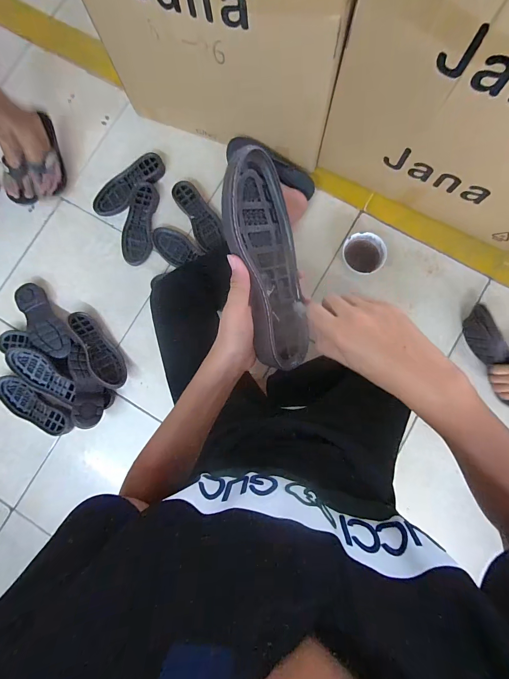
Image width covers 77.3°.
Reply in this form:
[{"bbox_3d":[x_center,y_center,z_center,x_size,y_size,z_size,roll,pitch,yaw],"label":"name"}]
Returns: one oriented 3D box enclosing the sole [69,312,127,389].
[{"bbox_3d":[-0.430,0.025,0.882,0.086,0.024,0.233,-21,79,-35],"label":"sole"}]

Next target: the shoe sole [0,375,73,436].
[{"bbox_3d":[-0.619,0.184,0.889,0.249,0.026,0.092,35,85,7],"label":"shoe sole"}]

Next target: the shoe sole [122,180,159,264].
[{"bbox_3d":[-0.340,-0.341,0.937,0.090,0.025,0.239,7,82,4],"label":"shoe sole"}]

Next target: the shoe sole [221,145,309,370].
[{"bbox_3d":[0.017,-0.079,0.363,0.092,0.029,0.234,-29,113,-39],"label":"shoe sole"}]

